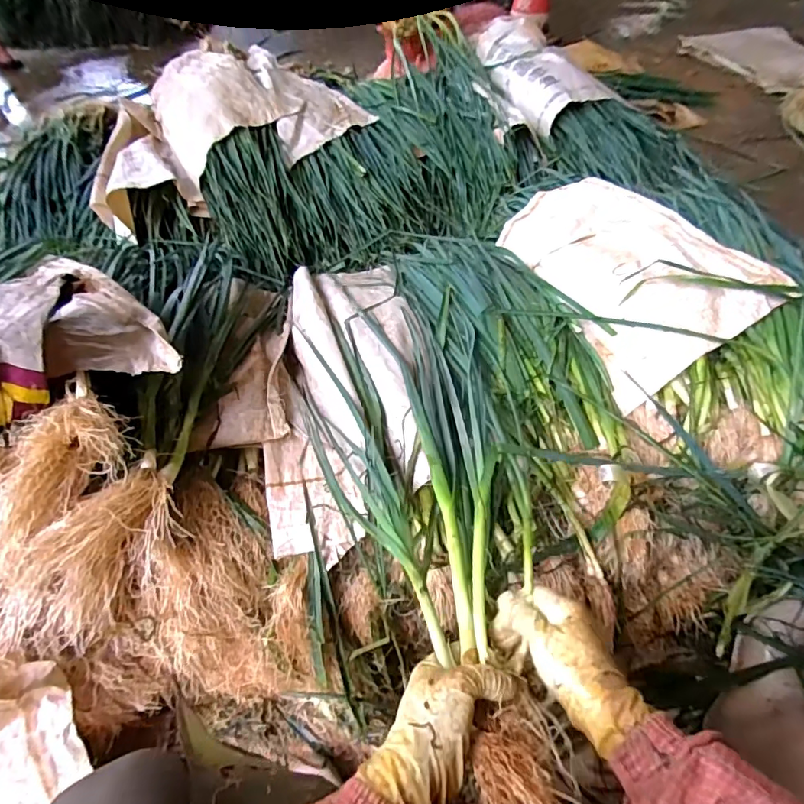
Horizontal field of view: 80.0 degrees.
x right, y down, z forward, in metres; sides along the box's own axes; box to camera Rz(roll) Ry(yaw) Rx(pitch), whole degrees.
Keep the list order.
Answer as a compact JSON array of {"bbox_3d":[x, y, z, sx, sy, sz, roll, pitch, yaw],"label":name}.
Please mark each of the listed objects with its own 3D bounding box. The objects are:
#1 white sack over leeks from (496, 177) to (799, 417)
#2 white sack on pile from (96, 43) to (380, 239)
[{"bbox_3d":[0.344,-0.238,0.828,0.292,0.050,0.482,-40,52,8],"label":"white sack over leeks"},{"bbox_3d":[-0.499,-0.736,1.253,0.680,0.196,0.566,-29,56,-19],"label":"white sack on pile"}]

